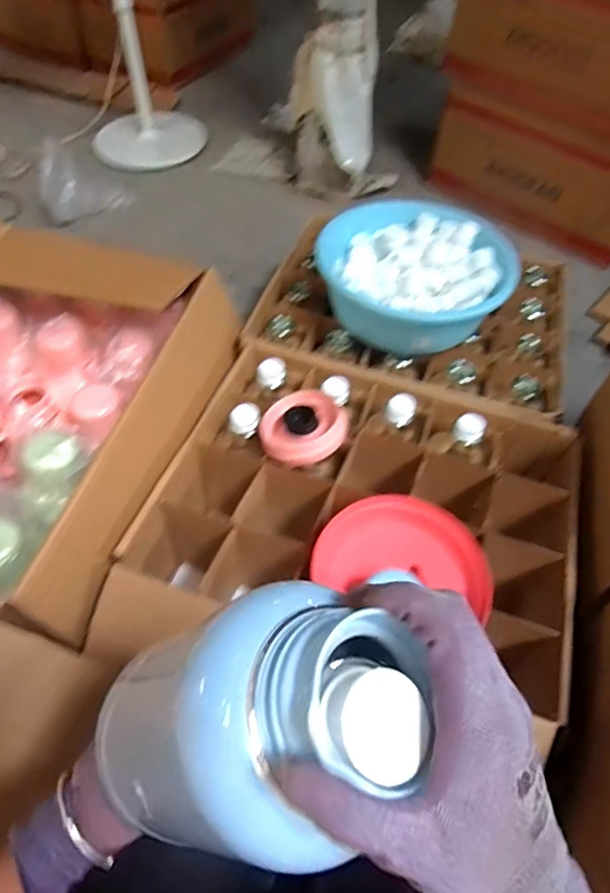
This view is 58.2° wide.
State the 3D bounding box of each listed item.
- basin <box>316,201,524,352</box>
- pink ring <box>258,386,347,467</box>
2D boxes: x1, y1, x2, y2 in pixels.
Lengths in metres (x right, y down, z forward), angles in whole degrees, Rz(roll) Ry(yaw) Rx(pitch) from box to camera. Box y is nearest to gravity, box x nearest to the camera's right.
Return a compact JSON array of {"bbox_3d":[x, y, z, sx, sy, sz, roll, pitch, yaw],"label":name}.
[{"bbox_3d":[0.209,-0.350,1.086,0.342,0.111,0.353,2,53,-2],"label":"basin"},{"bbox_3d":[0.001,-0.031,0.874,0.136,0.026,0.123,15,85,25],"label":"pink ring"}]

